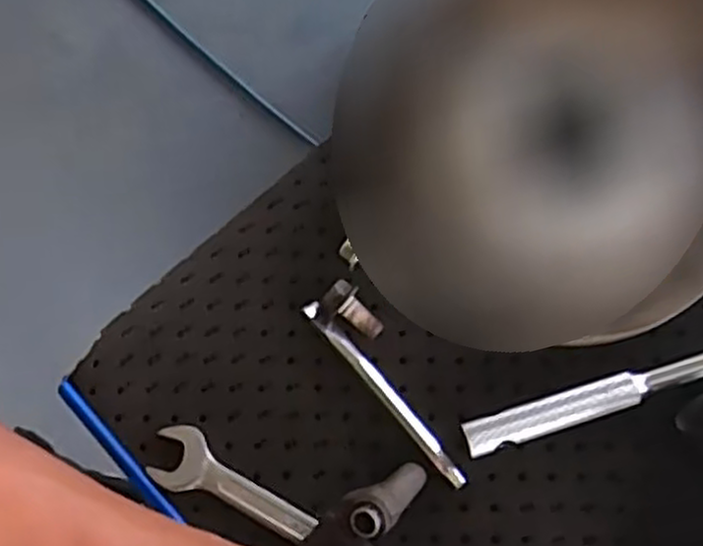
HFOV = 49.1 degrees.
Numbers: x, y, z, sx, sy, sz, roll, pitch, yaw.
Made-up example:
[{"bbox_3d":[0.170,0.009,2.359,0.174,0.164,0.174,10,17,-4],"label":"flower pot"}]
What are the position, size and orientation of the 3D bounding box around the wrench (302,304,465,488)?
[{"bbox_3d":[0.018,0.066,0.430,0.013,0.009,0.128,-39,74,-12],"label":"wrench"}]

